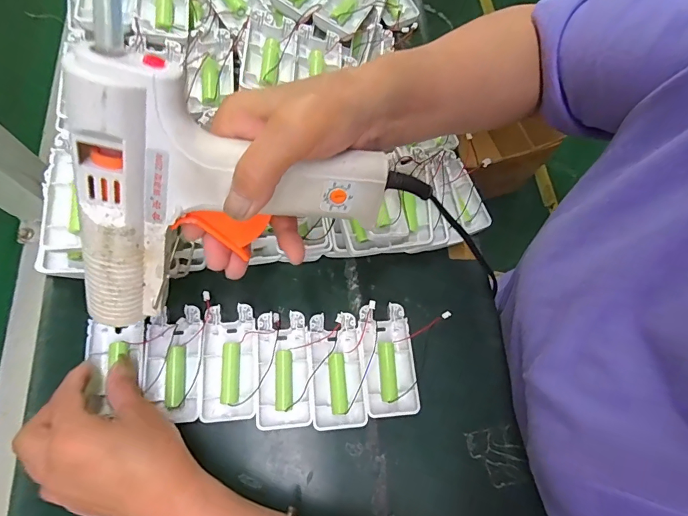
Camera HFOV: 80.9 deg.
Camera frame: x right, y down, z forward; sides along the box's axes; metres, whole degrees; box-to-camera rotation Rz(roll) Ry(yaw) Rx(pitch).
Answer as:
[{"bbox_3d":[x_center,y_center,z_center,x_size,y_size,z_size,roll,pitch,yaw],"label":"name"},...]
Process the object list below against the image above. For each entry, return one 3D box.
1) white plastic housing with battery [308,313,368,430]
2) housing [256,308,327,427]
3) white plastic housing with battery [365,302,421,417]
[{"bbox_3d":[-0.006,0.095,0.345,0.044,0.015,0.091,-4,69,-4],"label":"white plastic housing with battery"},{"bbox_3d":[-0.045,0.094,0.343,0.050,0.015,0.090,1,69,-2],"label":"housing"},{"bbox_3d":[0.039,0.089,0.354,0.043,0.014,0.091,-2,69,-3],"label":"white plastic housing with battery"}]

